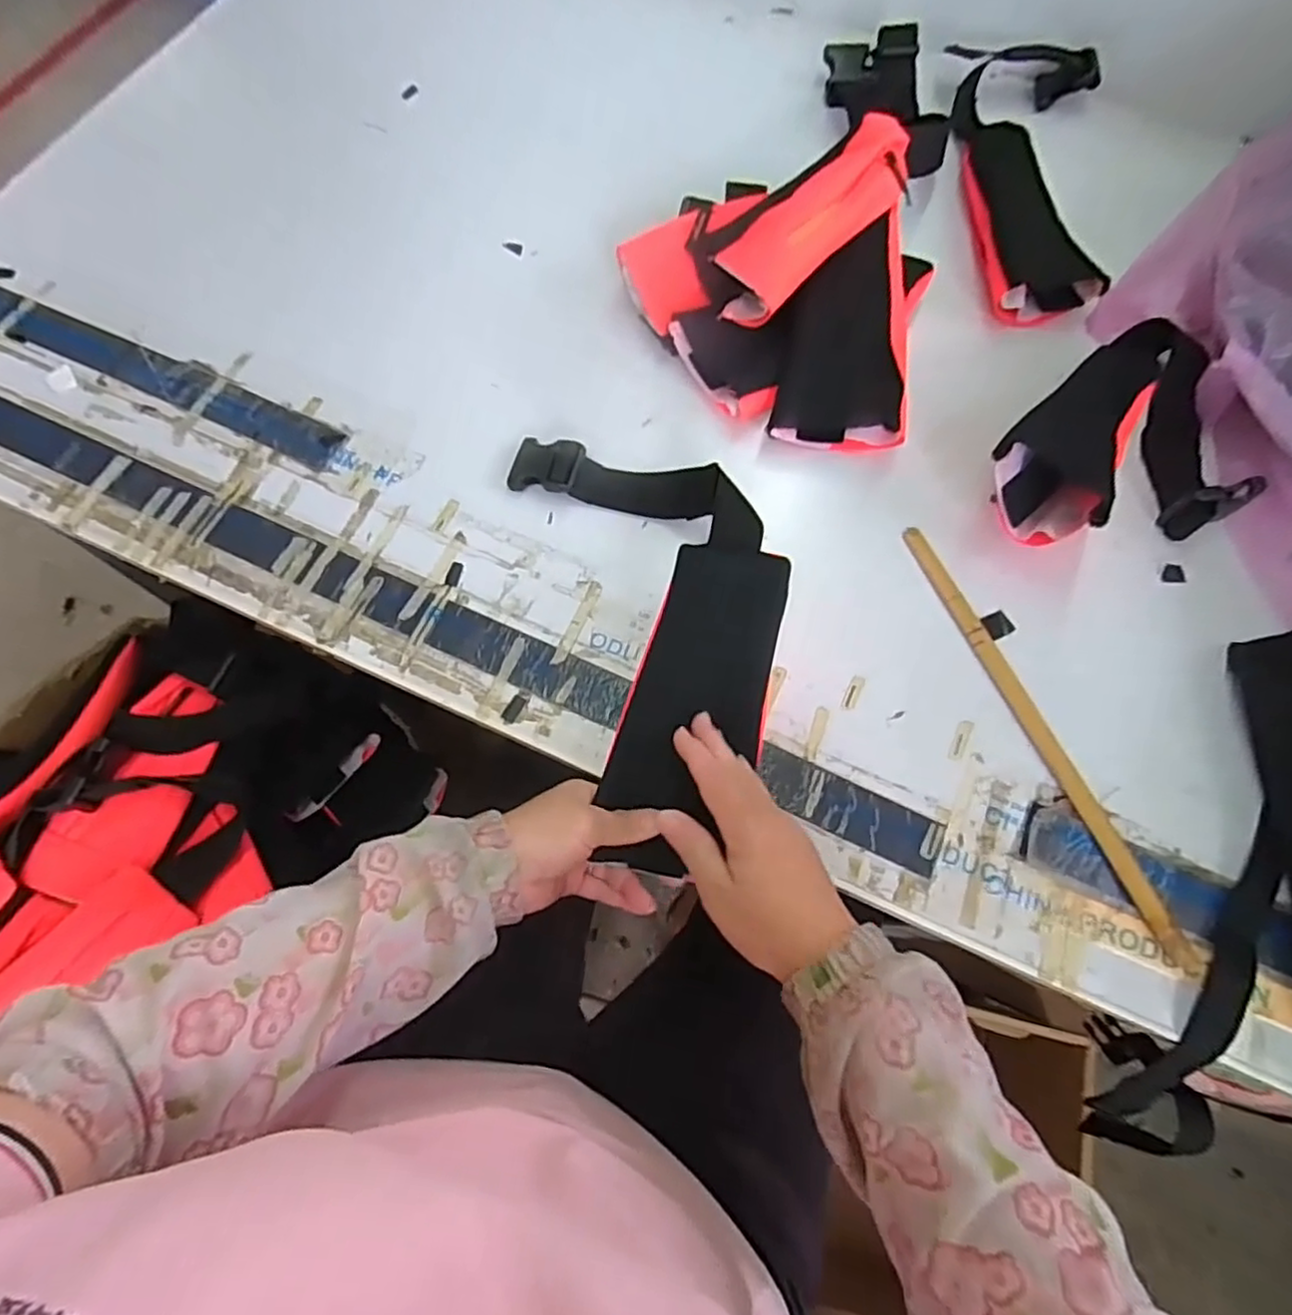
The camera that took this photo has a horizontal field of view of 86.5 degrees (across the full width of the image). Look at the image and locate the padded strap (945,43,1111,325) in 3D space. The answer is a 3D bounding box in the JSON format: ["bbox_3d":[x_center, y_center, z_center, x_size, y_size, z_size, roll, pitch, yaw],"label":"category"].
[{"bbox_3d":[0.377,-0.471,0.671,0.143,0.041,0.345,4,71,1],"label":"padded strap"}]

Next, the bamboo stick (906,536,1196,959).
[{"bbox_3d":[0.279,0.048,0.495,0.014,0.008,0.343,-22,72,-7],"label":"bamboo stick"}]

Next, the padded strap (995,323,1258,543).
[{"bbox_3d":[0.387,-0.161,0.538,0.255,0.076,0.157,-41,76,-13],"label":"padded strap"}]

